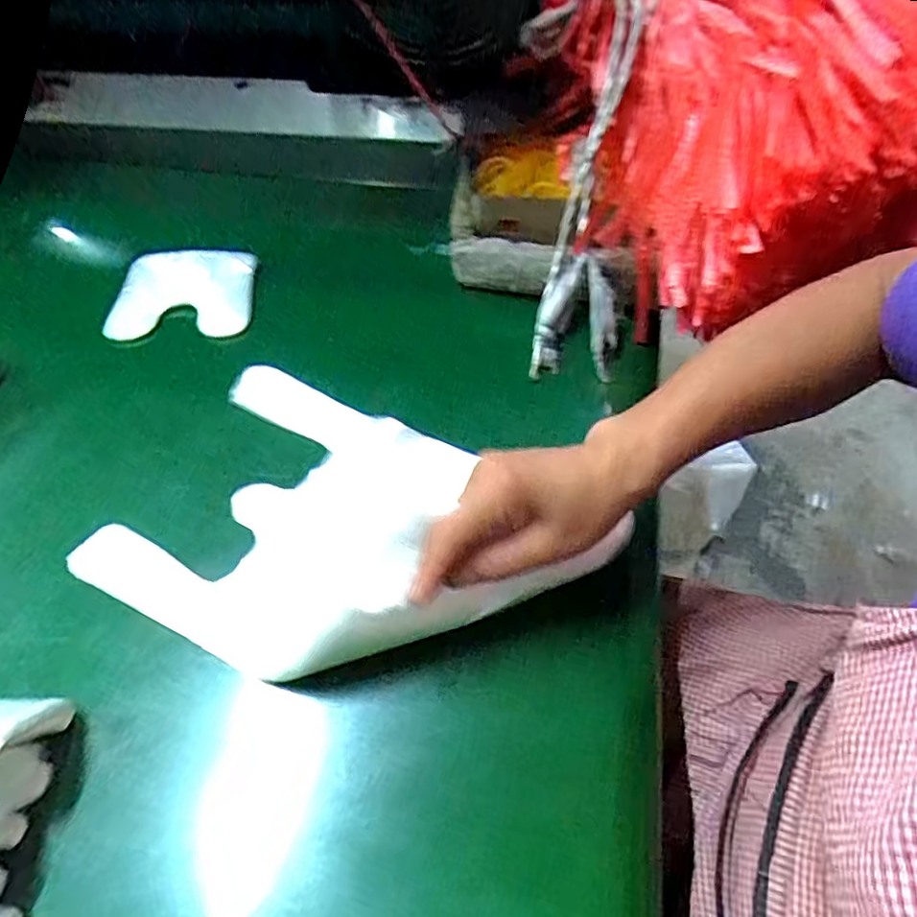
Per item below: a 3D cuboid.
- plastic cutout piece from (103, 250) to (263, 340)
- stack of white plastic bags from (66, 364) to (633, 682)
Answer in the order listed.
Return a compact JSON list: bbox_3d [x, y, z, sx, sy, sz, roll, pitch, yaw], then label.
[{"bbox_3d":[-0.253,-0.153,0.582,0.125,0.019,0.097,0,54,3],"label":"plastic cutout piece"},{"bbox_3d":[-0.072,0.036,0.392,0.308,0.099,0.199,24,58,15],"label":"stack of white plastic bags"}]

